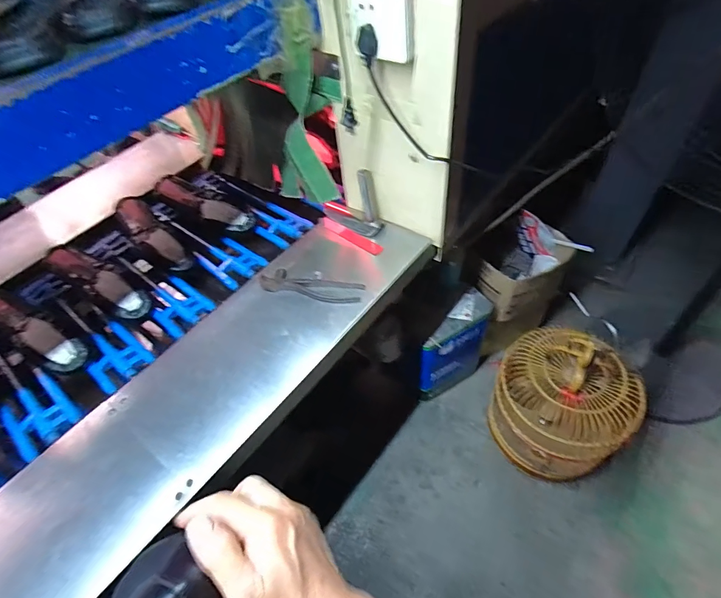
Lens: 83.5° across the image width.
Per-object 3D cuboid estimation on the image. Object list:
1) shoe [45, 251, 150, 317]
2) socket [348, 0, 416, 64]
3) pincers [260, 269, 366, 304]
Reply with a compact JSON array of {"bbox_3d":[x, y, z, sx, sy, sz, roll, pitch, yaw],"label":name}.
[{"bbox_3d":[-0.510,-0.029,0.794,0.244,0.082,0.080,25,59,24],"label":"shoe"},{"bbox_3d":[0.028,-0.371,0.541,0.094,0.083,0.022,18,57,20],"label":"socket"},{"bbox_3d":[-0.089,-0.025,0.742,0.186,0.020,0.056,9,54,13],"label":"pincers"}]

